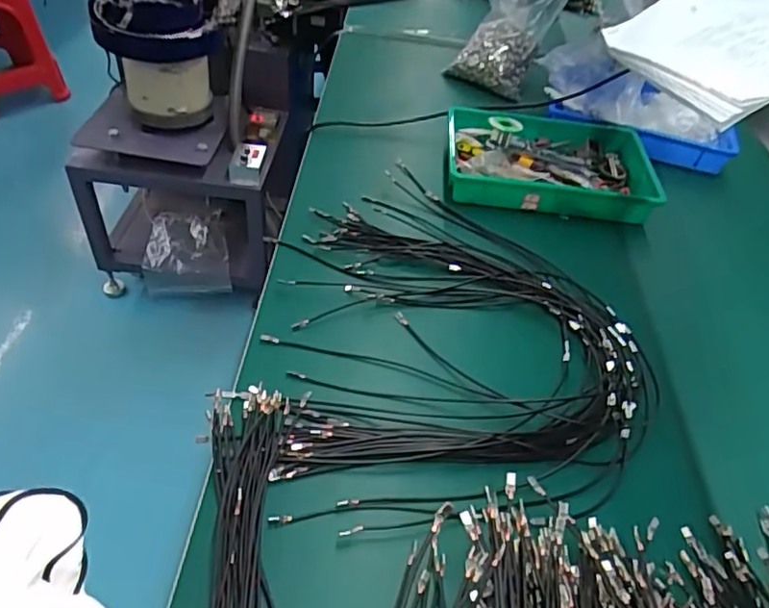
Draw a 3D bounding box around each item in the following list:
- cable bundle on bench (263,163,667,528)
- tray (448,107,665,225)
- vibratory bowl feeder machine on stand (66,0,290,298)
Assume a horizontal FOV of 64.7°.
[{"bbox_3d":[0.090,0.007,0.848,0.475,0.030,0.603,-4,46,-10],"label":"cable bundle on bench"},{"bbox_3d":[0.305,-0.265,1.126,0.381,0.071,0.241,8,45,0],"label":"tray"},{"bbox_3d":[-0.537,-0.438,1.656,0.486,0.742,0.432,5,45,-2],"label":"vibratory bowl feeder machine on stand"}]

